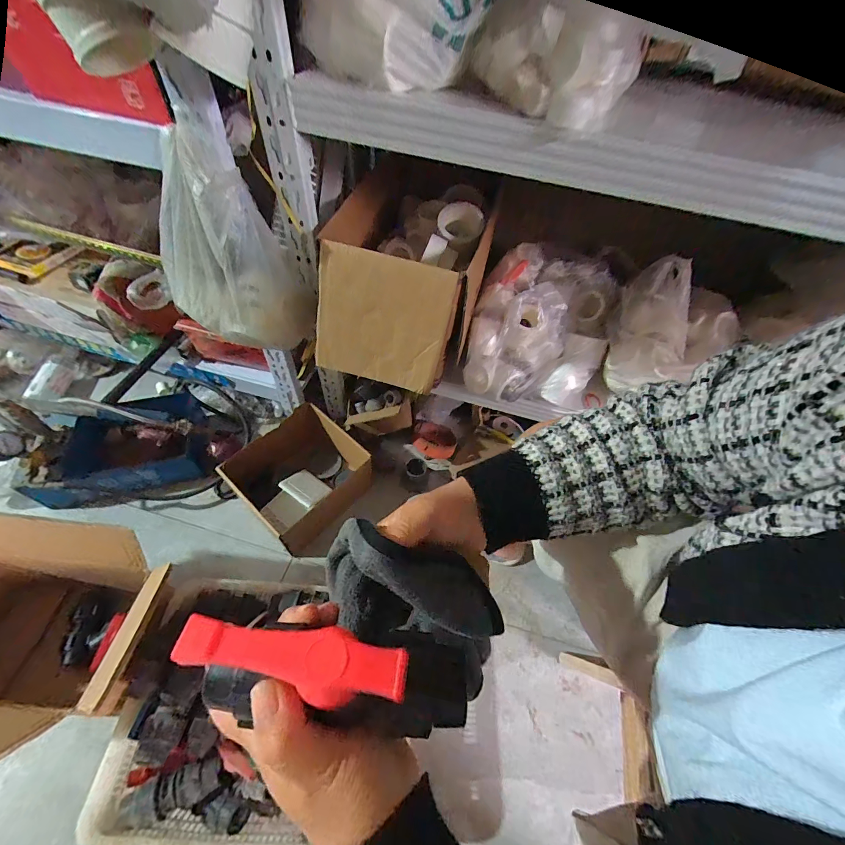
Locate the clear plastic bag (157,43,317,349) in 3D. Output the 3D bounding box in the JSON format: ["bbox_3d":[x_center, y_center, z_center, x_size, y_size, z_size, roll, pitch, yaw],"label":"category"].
[{"bbox_3d":[-0.291,-0.276,0.534,0.167,0.312,0.147,28,56,15],"label":"clear plastic bag"}]

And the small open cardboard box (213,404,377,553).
[{"bbox_3d":[-0.262,0.116,0.798,0.214,0.131,0.238,34,58,19],"label":"small open cardboard box"}]

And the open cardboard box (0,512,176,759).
[{"bbox_3d":[-0.581,0.306,0.533,0.429,0.257,0.245,6,53,-1],"label":"open cardboard box"}]

